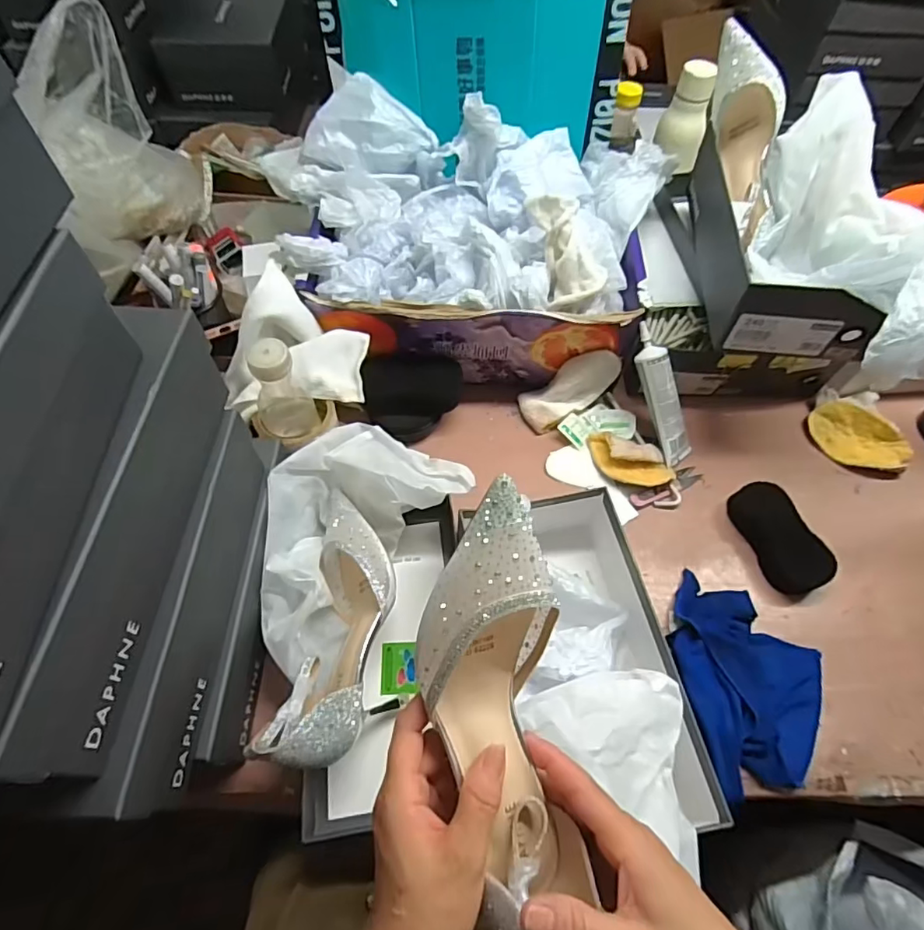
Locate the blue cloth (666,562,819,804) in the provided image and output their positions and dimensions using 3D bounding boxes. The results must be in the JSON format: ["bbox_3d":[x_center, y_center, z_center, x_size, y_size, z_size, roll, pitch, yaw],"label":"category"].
[{"bbox_3d":[0.288,0.203,0.538,0.150,0.035,0.196,-10,60,-7],"label":"blue cloth"}]

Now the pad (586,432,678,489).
[{"bbox_3d":[0.200,-0.002,0.653,0.105,0.029,0.052,23,62,12],"label":"pad"}]

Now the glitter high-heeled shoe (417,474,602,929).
[{"bbox_3d":[0.023,0.138,0.299,0.081,0.093,0.243,-7,91,-6],"label":"glitter high-heeled shoe"}]

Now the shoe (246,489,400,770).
[{"bbox_3d":[-0.114,0.147,0.516,0.076,0.092,0.243,6,59,2],"label":"shoe"}]

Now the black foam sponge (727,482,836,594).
[{"bbox_3d":[0.355,0.080,0.608,0.059,0.035,0.129,-14,61,-10],"label":"black foam sponge"}]

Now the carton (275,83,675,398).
[{"bbox_3d":[0.011,-0.279,0.705,0.443,0.200,0.309,7,60,3],"label":"carton"}]

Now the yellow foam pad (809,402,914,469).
[{"bbox_3d":[0.501,-0.033,0.685,0.115,0.013,0.071,39,87,18],"label":"yellow foam pad"}]

